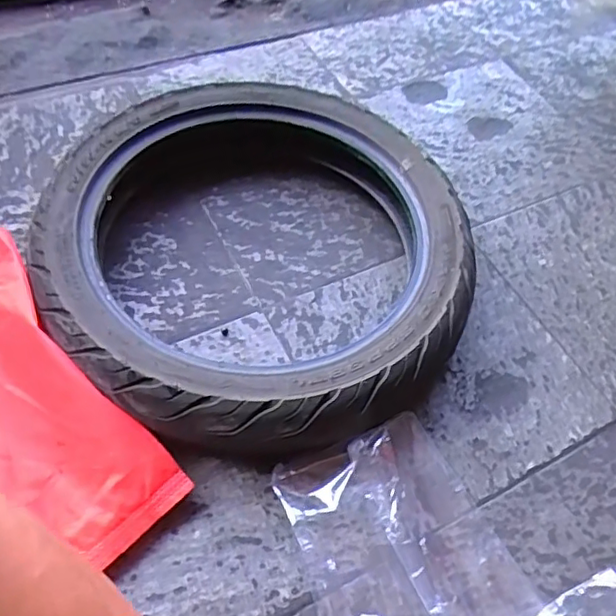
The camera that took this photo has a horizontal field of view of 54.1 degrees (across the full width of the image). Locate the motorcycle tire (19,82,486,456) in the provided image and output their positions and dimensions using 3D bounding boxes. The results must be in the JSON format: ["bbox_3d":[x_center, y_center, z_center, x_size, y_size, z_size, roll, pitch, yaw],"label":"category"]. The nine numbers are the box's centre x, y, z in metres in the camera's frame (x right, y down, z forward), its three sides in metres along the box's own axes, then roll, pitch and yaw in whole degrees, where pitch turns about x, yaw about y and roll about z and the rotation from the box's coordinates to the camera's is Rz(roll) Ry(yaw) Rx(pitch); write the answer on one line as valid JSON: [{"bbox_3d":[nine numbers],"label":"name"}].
[{"bbox_3d":[-0.053,-0.057,0.663,0.425,0.124,0.429,3,56,-5],"label":"motorcycle tire"}]

